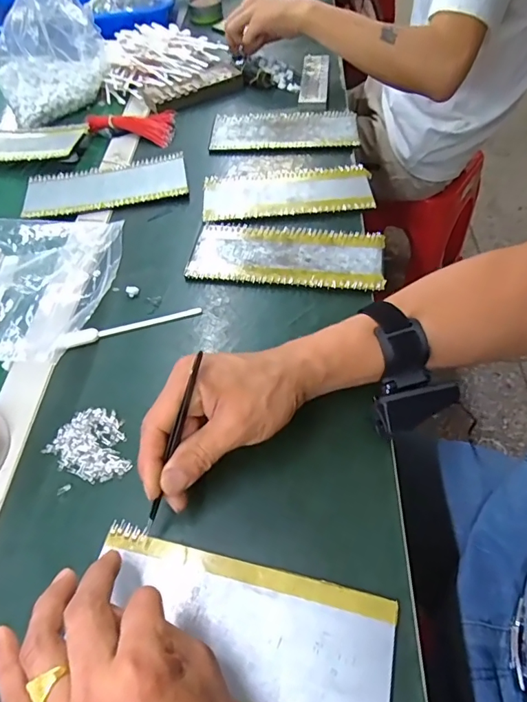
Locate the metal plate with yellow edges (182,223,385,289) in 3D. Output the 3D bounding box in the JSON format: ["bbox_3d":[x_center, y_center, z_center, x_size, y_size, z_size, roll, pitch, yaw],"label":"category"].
[{"bbox_3d":[0.025,-0.105,0.489,0.202,0.004,0.085,6,54,8],"label":"metal plate with yellow edges"}]

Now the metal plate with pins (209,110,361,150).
[{"bbox_3d":[0.029,-0.313,0.639,0.202,0.012,0.086,1,54,4],"label":"metal plate with pins"}]

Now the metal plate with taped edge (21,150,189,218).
[{"bbox_3d":[-0.200,-0.212,0.579,0.201,0.006,0.087,-9,54,-3],"label":"metal plate with taped edge"}]

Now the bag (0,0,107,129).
[{"bbox_3d":[-0.322,-0.450,0.667,0.164,0.136,0.124,-26,56,-15],"label":"bag"}]

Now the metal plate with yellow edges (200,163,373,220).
[{"bbox_3d":[0.029,-0.195,0.554,0.201,0.007,0.084,-2,54,2],"label":"metal plate with yellow edges"}]

